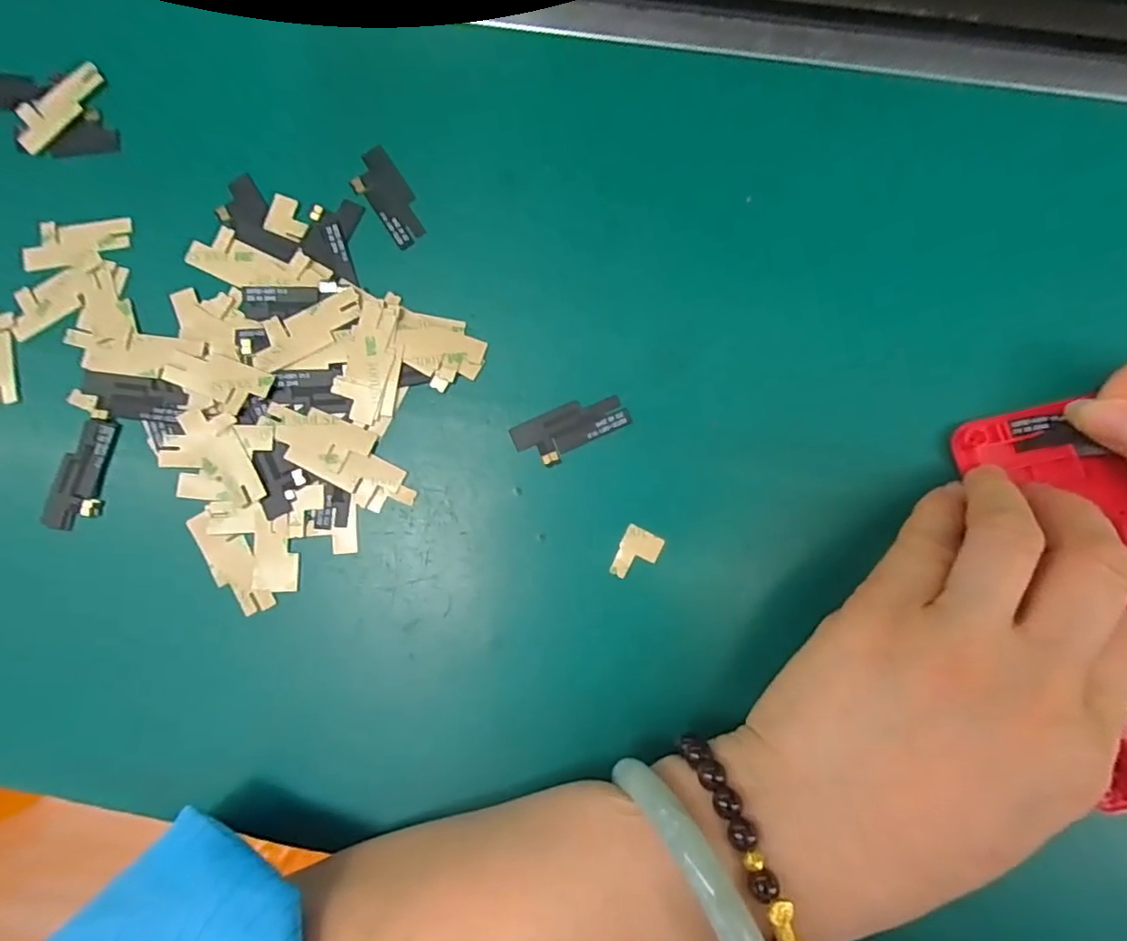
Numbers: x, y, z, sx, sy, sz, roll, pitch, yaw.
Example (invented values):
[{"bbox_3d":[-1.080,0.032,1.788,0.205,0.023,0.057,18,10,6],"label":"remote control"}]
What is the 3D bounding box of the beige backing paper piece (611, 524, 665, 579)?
[{"bbox_3d":[0.025,0.029,0.199,0.013,0.004,0.018,27,83,6],"label":"beige backing paper piece"}]

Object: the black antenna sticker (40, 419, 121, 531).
[{"bbox_3d":[-0.172,0.002,0.210,0.018,0.007,0.039,7,82,3],"label":"black antenna sticker"}]

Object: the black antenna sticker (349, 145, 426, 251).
[{"bbox_3d":[-0.065,-0.103,0.219,0.017,0.004,0.039,-35,82,-3],"label":"black antenna sticker"}]

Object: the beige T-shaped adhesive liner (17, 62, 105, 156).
[{"bbox_3d":[-0.196,-0.142,0.226,0.018,0.004,0.041,42,85,7],"label":"beige T-shaped adhesive liner"}]

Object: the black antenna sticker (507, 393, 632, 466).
[{"bbox_3d":[0.003,-0.015,0.206,0.040,0.004,0.017,-24,81,-2],"label":"black antenna sticker"}]

